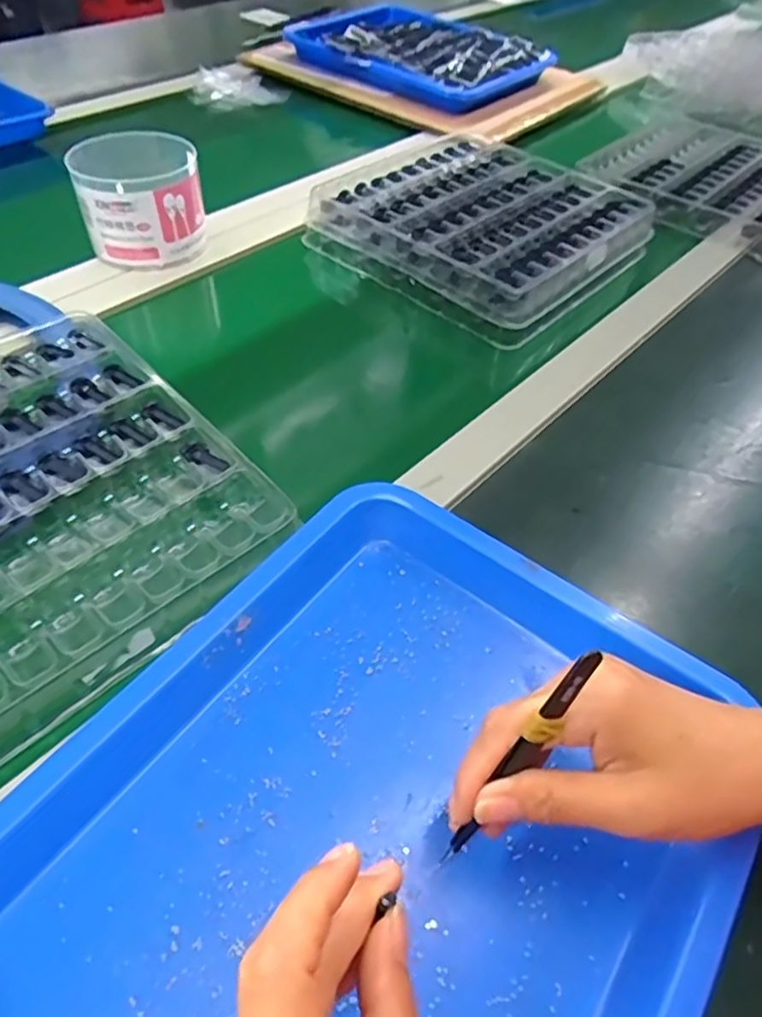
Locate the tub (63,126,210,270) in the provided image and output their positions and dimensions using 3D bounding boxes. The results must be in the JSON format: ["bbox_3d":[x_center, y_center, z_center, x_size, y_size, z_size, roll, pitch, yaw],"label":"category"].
[{"bbox_3d":[-0.216,-0.277,0.597,0.109,0.086,0.084,-10,52,-14],"label":"tub"}]

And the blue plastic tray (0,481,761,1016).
[{"bbox_3d":[-0.001,0.146,0.287,0.279,0.031,0.326,32,55,19],"label":"blue plastic tray"}]

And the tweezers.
[{"bbox_3d":[0.055,0.100,0.259,0.010,0.119,0.017,37,28,22],"label":"tweezers"}]

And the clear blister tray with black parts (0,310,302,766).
[{"bbox_3d":[-0.224,-0.003,0.390,0.263,0.026,0.249,38,57,23],"label":"clear blister tray with black parts"}]

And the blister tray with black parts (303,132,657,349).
[{"bbox_3d":[0.099,-0.288,0.660,0.262,0.046,0.256,35,55,21],"label":"blister tray with black parts"}]

